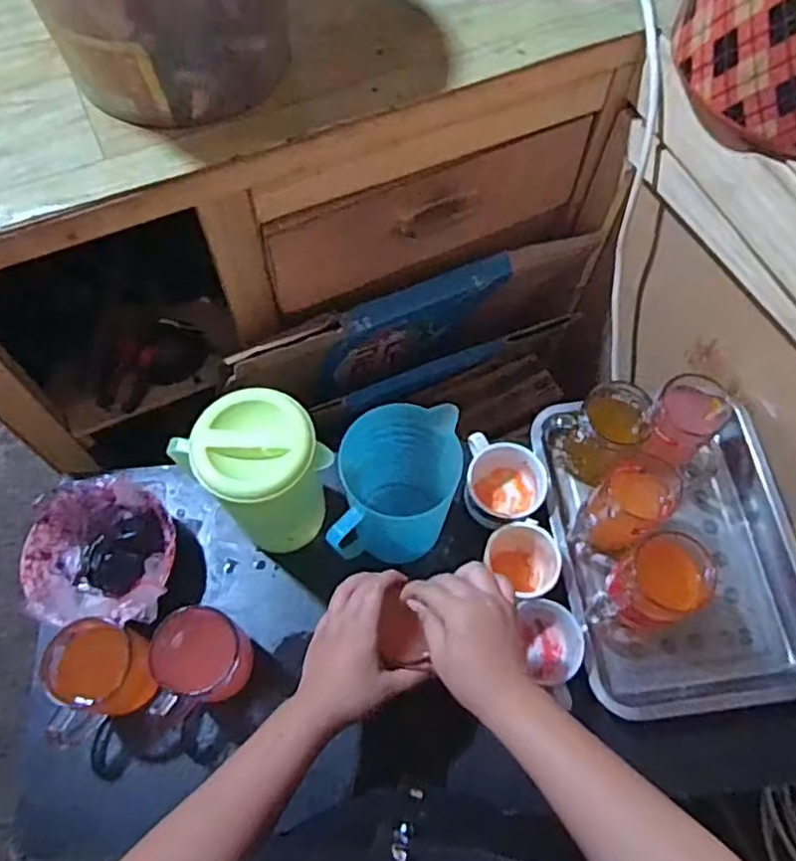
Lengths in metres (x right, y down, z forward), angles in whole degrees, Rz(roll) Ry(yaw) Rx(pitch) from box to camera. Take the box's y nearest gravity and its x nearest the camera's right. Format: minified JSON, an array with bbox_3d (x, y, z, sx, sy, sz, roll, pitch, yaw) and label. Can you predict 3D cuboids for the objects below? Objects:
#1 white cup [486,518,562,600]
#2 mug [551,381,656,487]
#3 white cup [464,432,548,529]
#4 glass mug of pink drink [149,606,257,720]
[{"bbox_3d":[0.132,0.140,0.730,0.076,0.076,0.070,0,66,1],"label":"white cup"},{"bbox_3d":[0.227,0.006,0.765,0.076,0.122,0.085,42,73,18],"label":"mug"},{"bbox_3d":[0.117,0.061,0.765,0.084,0.073,0.090,0,66,1],"label":"white cup"},{"bbox_3d":[-0.193,0.221,0.672,0.084,0.086,0.093,-15,66,-6],"label":"glass mug of pink drink"}]

